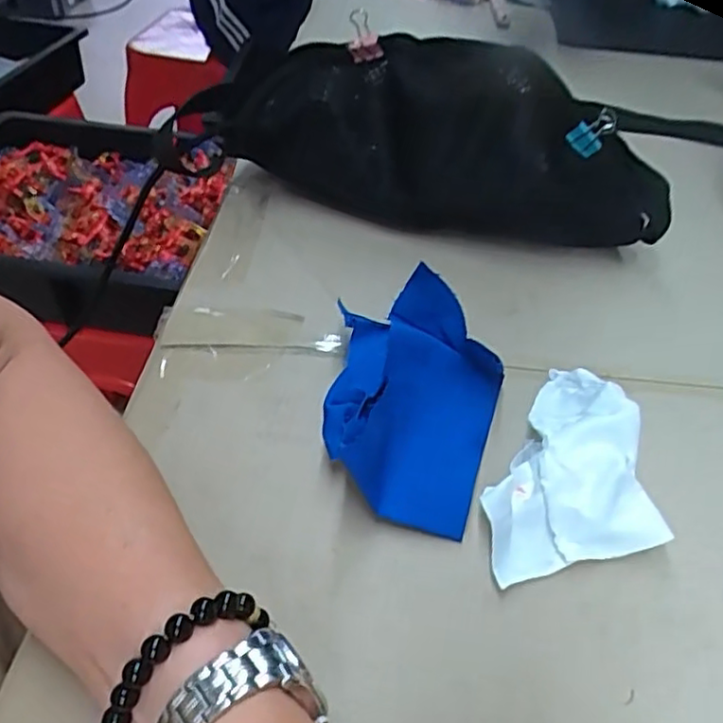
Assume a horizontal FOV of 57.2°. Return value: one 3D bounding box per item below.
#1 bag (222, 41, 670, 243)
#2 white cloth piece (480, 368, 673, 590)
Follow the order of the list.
[{"bbox_3d":[0.049,-0.144,0.430,0.286,0.099,0.071,15,47,12],"label":"bag"},{"bbox_3d":[0.085,0.039,0.292,0.070,0.031,0.106,-1,46,-4],"label":"white cloth piece"}]

